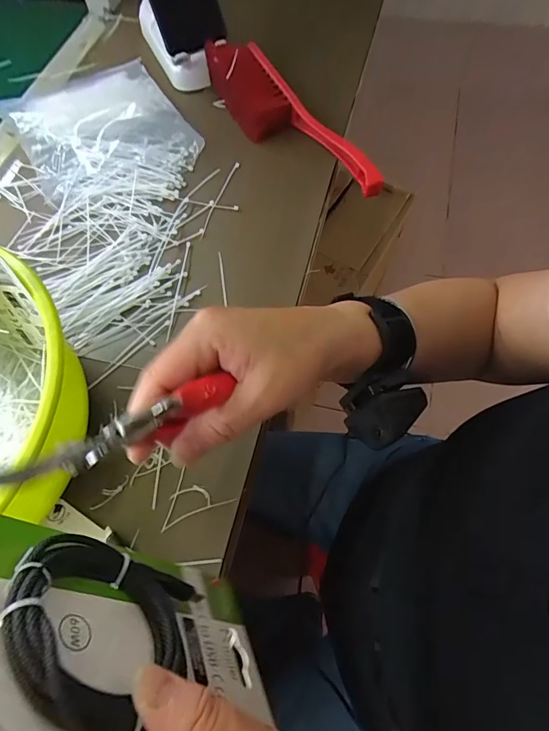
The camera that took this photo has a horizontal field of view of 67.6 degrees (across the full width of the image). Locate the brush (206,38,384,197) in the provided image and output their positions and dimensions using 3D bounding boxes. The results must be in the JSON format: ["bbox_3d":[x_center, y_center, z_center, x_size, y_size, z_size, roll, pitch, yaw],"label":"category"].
[{"bbox_3d":[0.007,-0.300,0.499,0.076,0.065,0.276,-31,68,-11],"label":"brush"}]

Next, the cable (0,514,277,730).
[{"bbox_3d":[-0.063,0.119,0.180,0.013,0.174,0.096,-44,39,3],"label":"cable"}]

